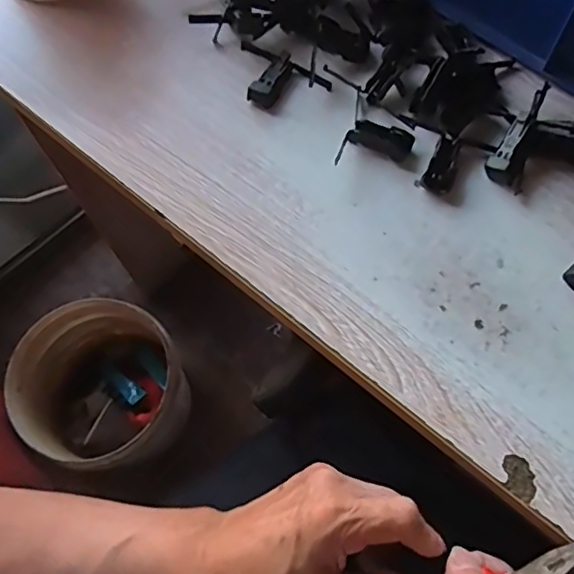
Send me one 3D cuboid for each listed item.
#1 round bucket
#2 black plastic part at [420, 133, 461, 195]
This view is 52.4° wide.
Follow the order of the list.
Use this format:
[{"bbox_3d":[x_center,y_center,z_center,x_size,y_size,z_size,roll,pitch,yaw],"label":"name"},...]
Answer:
[{"bbox_3d":[-0.301,0.176,1.011,0.253,0.225,0.248,-1,69,2],"label":"round bucket"},{"bbox_3d":[0.116,-0.090,0.425,0.021,0.014,0.044,26,72,11],"label":"black plastic part"}]

